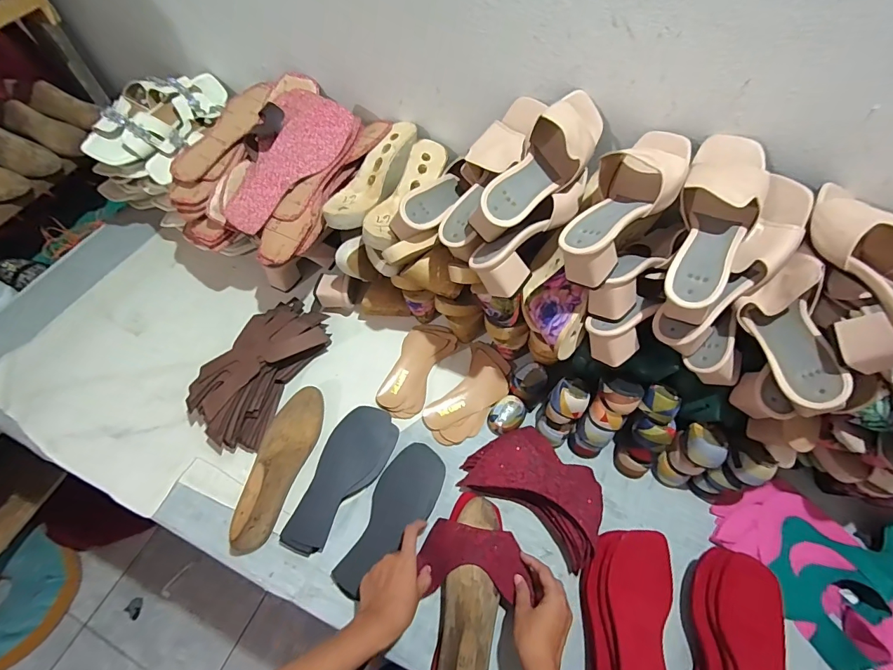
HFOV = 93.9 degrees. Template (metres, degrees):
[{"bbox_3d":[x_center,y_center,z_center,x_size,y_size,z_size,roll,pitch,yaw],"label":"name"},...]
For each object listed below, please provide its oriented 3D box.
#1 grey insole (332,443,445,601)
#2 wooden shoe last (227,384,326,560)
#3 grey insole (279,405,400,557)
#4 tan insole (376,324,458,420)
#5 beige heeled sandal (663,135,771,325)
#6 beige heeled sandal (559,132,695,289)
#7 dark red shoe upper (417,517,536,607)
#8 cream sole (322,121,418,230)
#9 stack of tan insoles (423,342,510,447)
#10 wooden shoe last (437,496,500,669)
[{"bbox_3d":[-0.078,0.263,0.606,0.086,0.011,0.216,26,63,13],"label":"grey insole"},{"bbox_3d":[-0.248,0.186,0.608,0.070,0.073,0.238,8,60,4],"label":"wooden shoe last"},{"bbox_3d":[-0.154,0.211,0.622,0.089,0.016,0.220,21,62,11],"label":"grey insole"},{"bbox_3d":[-0.051,0.056,0.718,0.081,0.013,0.175,21,62,11],"label":"tan insole"},{"bbox_3d":[0.318,-0.134,0.499,0.084,0.095,0.235,20,78,10],"label":"beige heeled sandal"},{"bbox_3d":[0.219,-0.159,0.512,0.097,0.095,0.227,26,63,13],"label":"beige heeled sandal"},{"bbox_3d":[0.036,0.298,0.557,0.142,0.041,0.079,6,61,13],"label":"dark red shoe upper"},{"bbox_3d":[-0.123,-0.259,0.685,0.088,0.048,0.230,30,64,15],"label":"cream sole"},{"bbox_3d":[0.042,0.100,0.707,0.090,0.014,0.187,31,64,16],"label":"stack of tan insoles"},{"bbox_3d":[0.032,0.321,0.517,0.066,0.071,0.232,9,45,5],"label":"wooden shoe last"}]

